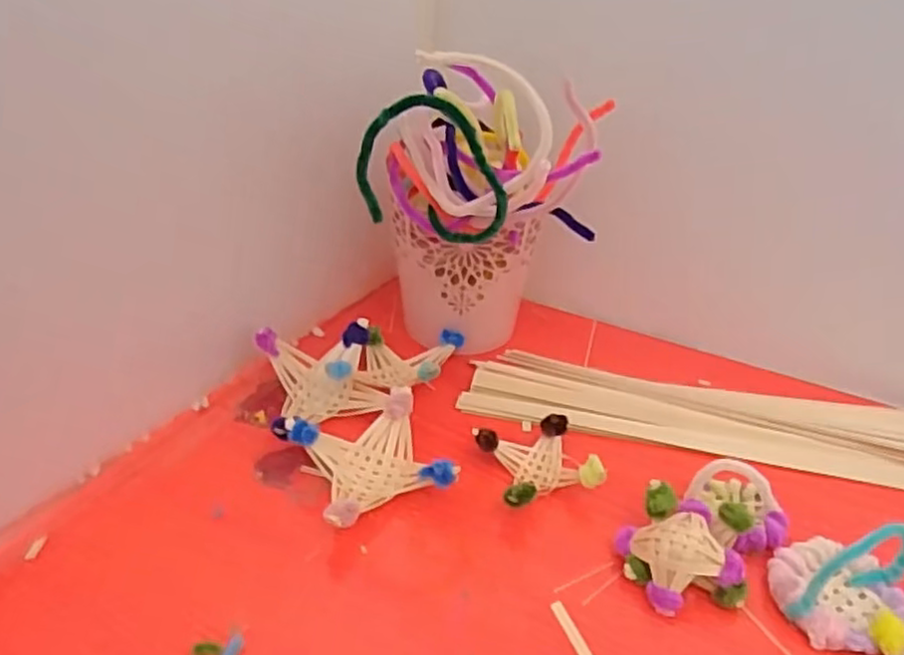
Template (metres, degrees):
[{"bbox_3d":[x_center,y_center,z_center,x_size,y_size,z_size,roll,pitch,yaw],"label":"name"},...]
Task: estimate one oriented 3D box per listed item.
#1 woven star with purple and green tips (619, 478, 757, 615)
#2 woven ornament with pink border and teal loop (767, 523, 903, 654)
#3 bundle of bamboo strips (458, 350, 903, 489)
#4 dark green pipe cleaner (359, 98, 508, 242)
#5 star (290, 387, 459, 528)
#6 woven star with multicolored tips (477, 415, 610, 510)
[{"bbox_3d":[0.131,0.125,0.403,0.068,0.032,0.067,18,36,21],"label":"woven star with purple and green tips"},{"bbox_3d":[0.212,0.131,0.383,0.070,0.055,0.071,28,41,33],"label":"woven ornament with pink border and teal loop"},{"bbox_3d":[0.194,0.059,0.523,0.356,0.011,0.109,9,33,9],"label":"bundle of bamboo strips"},{"bbox_3d":[-0.012,-0.098,0.444,0.088,0.096,0.052,1,33,-4],"label":"dark green pipe cleaner"},{"bbox_3d":[-0.050,0.085,0.447,0.084,0.035,0.085,-14,37,-24],"label":"star"},{"bbox_3d":[0.056,0.087,0.460,0.065,0.024,0.067,-7,34,-15],"label":"woven star with multicolored tips"}]

